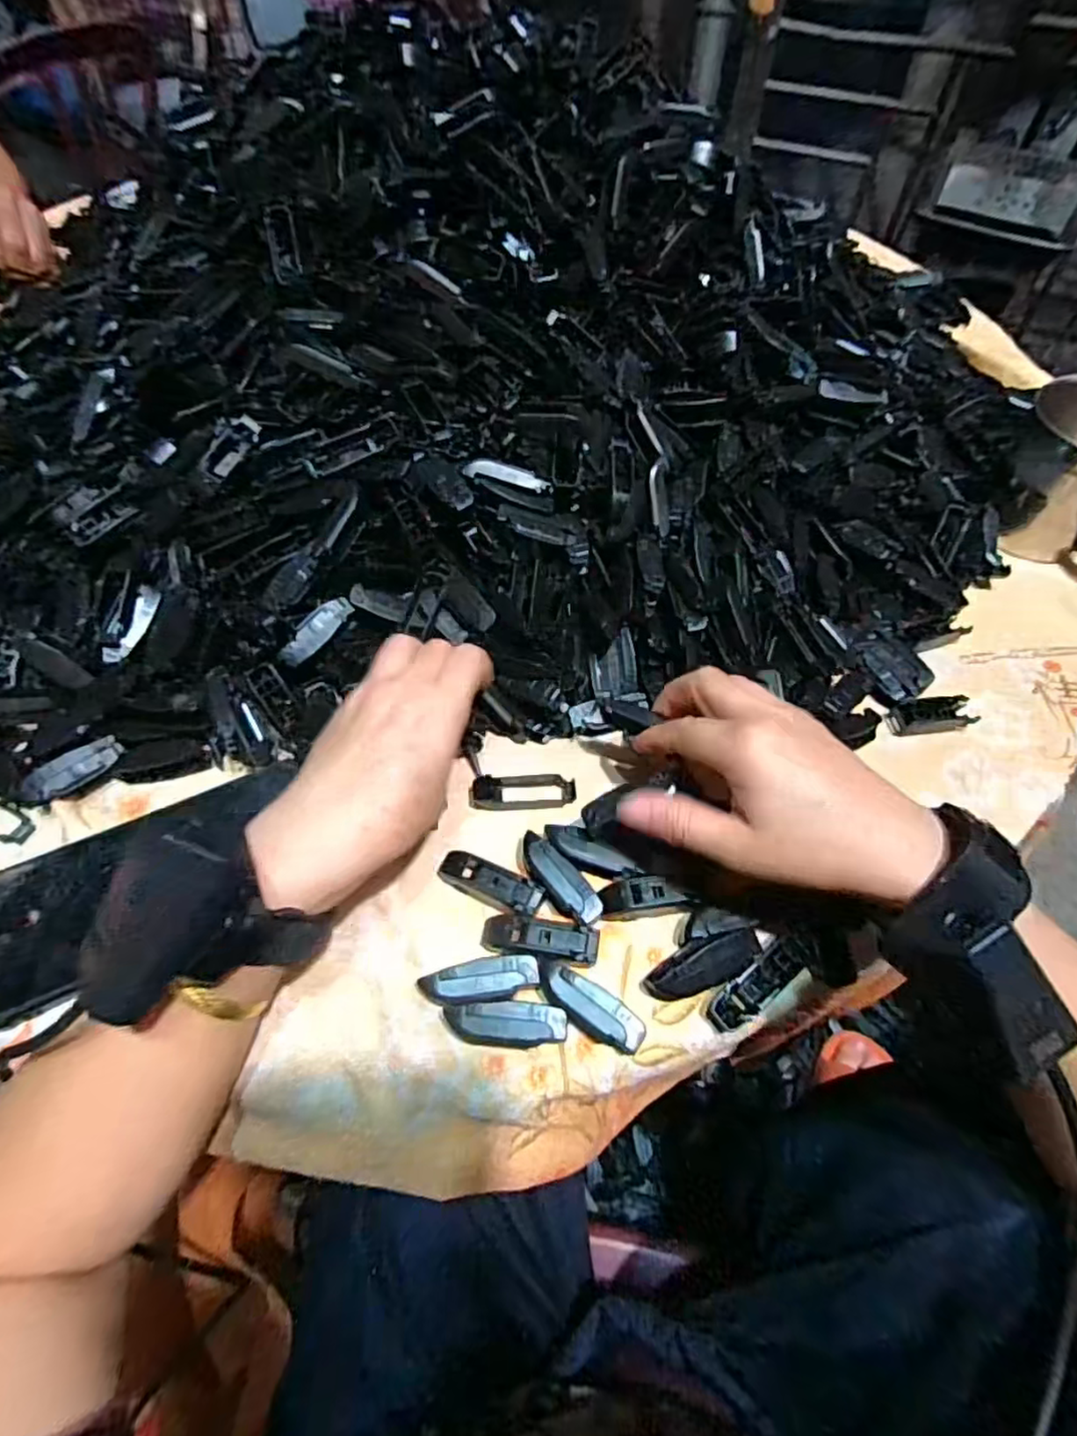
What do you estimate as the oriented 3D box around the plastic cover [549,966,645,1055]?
[{"bbox_3d":[0.026,0.135,0.299,0.048,0.019,0.016,29,62,17],"label":"plastic cover"}]

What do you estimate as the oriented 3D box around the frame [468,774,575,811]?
[{"bbox_3d":[-0.009,0.039,0.361,0.058,0.012,0.019,-3,58,-2],"label":"frame"}]

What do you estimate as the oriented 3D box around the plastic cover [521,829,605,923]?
[{"bbox_3d":[0.010,0.082,0.329,0.019,0.010,0.053,-35,64,-20],"label":"plastic cover"}]

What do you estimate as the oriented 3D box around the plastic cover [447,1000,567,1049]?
[{"bbox_3d":[-0.015,0.138,0.294,0.054,0.011,0.018,2,58,1],"label":"plastic cover"}]

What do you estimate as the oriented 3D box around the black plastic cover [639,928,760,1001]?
[{"bbox_3d":[0.079,0.118,0.310,0.058,0.019,0.020,-17,59,-10],"label":"black plastic cover"}]

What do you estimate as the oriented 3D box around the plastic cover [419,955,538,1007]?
[{"bbox_3d":[-0.027,0.125,0.306,0.053,0.015,0.019,-5,58,-3],"label":"plastic cover"}]

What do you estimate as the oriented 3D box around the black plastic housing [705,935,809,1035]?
[{"bbox_3d":[0.105,0.127,0.309,0.054,0.015,0.019,-31,63,-18],"label":"black plastic housing"}]

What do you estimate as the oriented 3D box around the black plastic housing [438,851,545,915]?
[{"bbox_3d":[-0.025,0.084,0.332,0.058,0.015,0.016,15,58,25],"label":"black plastic housing"}]

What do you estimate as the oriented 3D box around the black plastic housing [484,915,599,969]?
[{"bbox_3d":[0.000,0.108,0.317,0.057,0.015,0.020,10,58,6],"label":"black plastic housing"}]

